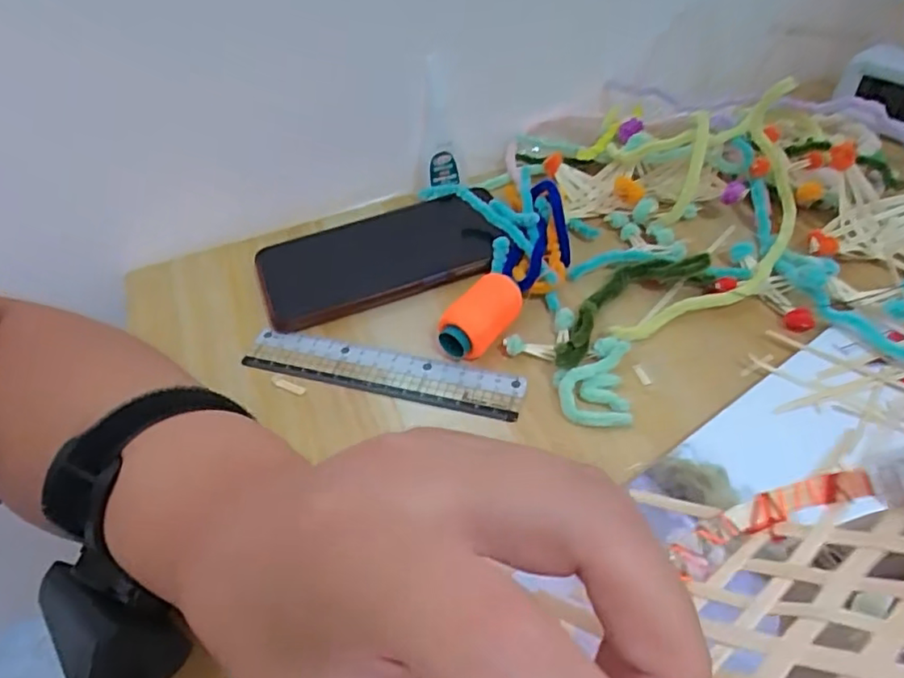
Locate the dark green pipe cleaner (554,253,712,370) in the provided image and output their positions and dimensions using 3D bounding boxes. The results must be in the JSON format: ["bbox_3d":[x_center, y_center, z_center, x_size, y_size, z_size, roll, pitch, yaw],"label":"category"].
[{"bbox_3d":[0.091,-0.023,0.340,0.103,0.022,0.038,-29,50,-19],"label":"dark green pipe cleaner"}]

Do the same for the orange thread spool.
[{"bbox_3d":[0.016,-0.011,0.336,0.023,0.026,0.056,28,56,29],"label":"orange thread spool"}]

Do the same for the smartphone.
[{"bbox_3d":[-0.047,-0.054,0.392,0.151,0.015,0.081,-16,47,-8],"label":"smartphone"}]

